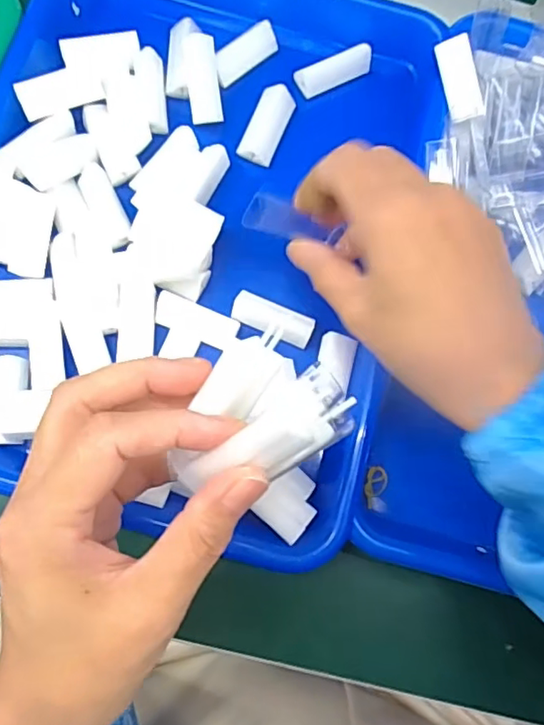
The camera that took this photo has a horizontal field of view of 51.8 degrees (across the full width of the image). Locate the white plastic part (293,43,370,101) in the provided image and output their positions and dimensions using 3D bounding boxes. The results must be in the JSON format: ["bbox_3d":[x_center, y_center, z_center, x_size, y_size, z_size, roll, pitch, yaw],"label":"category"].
[{"bbox_3d":[0.038,-0.179,0.344,0.047,0.011,0.015,-24,82,-9],"label":"white plastic part"}]

